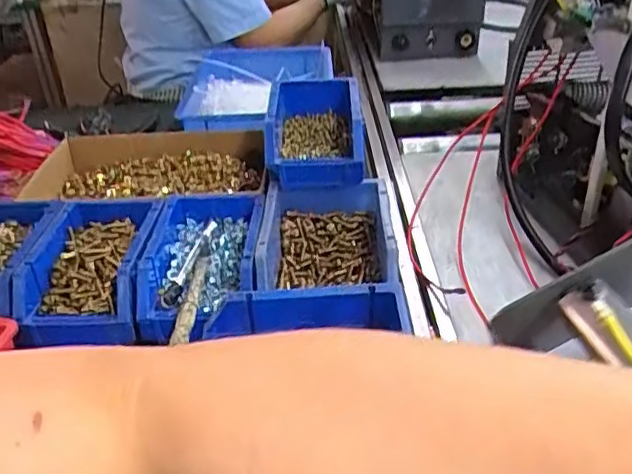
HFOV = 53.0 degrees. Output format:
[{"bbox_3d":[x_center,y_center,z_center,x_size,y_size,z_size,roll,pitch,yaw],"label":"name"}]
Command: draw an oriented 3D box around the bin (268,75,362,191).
[{"bbox_3d":[-0.001,-0.119,0.695,0.099,0.059,0.159,-2,34,2],"label":"bin"}]

